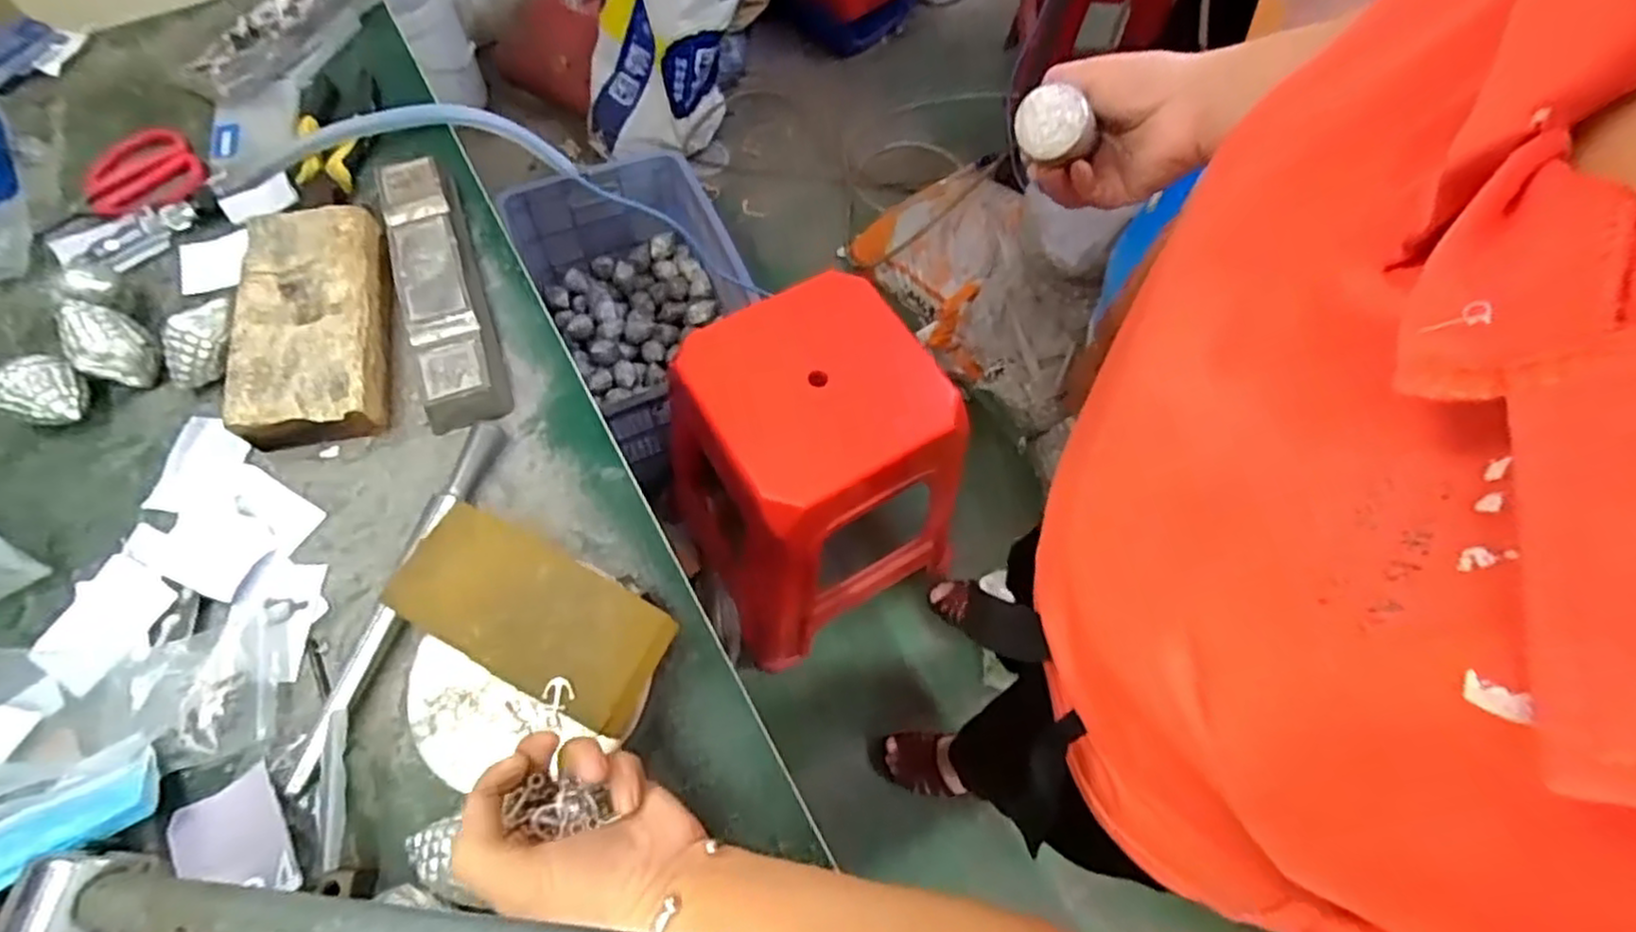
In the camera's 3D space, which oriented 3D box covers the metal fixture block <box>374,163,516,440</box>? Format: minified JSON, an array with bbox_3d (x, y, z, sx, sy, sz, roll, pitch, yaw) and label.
[{"bbox_3d":[-0.298,-0.146,0.573,0.059,0.035,0.253,-18,65,-11],"label":"metal fixture block"}]

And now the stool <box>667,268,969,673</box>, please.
[{"bbox_3d":[-0.014,0.023,1.073,0.343,0.427,0.370,-25,66,-14],"label":"stool"}]

